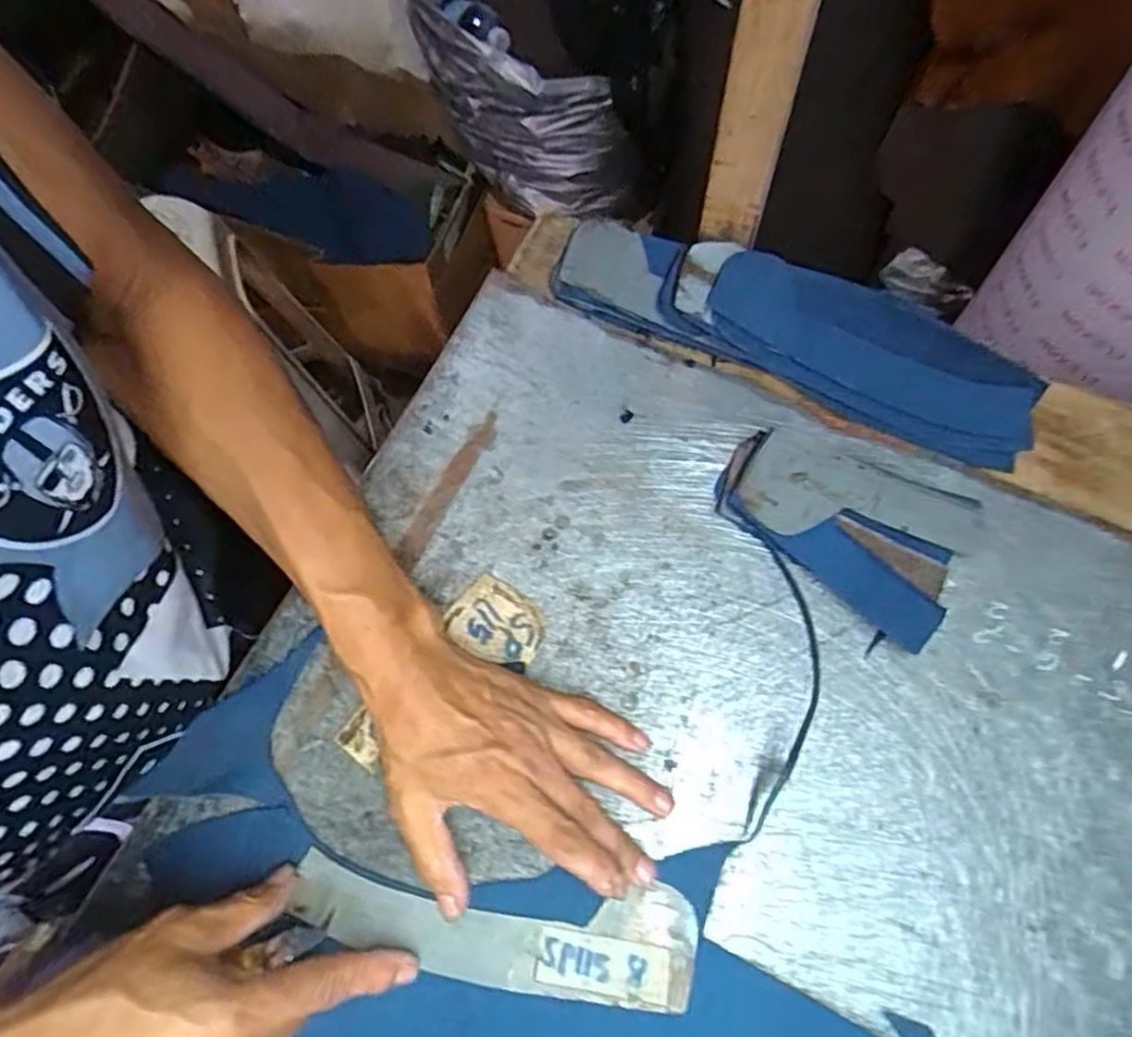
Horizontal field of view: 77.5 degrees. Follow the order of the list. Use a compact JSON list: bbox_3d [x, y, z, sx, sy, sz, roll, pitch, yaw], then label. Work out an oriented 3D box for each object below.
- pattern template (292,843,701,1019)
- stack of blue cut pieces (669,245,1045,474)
[{"bbox_3d":[-0.038,0.208,0.360,0.203,0.005,0.053,7,70,4],"label":"pattern template"},{"bbox_3d":[0.184,-0.114,0.455,0.242,0.041,0.078,28,72,12],"label":"stack of blue cut pieces"}]

